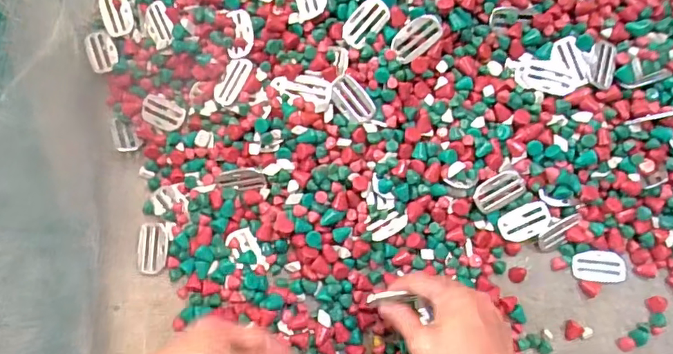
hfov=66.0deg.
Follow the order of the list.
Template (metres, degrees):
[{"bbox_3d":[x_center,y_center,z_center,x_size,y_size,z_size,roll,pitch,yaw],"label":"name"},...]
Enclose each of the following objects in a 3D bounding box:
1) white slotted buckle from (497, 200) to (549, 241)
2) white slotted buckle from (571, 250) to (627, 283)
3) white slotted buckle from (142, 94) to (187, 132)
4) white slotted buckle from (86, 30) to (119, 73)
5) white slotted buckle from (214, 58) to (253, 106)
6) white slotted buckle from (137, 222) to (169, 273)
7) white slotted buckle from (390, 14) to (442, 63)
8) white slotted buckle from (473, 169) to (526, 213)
[{"bbox_3d":[0.171,0.041,0.467,0.046,0.011,0.029,-20,77,-3],"label":"white slotted buckle"},{"bbox_3d":[0.238,0.081,0.470,0.047,0.006,0.028,-2,77,1],"label":"white slotted buckle"},{"bbox_3d":[-0.166,-0.062,0.498,0.047,0.011,0.028,25,79,7],"label":"white slotted buckle"},{"bbox_3d":[-0.230,-0.123,0.510,0.027,0.004,0.043,-11,76,-18],"label":"white slotted buckle"},{"bbox_3d":[-0.096,-0.088,0.478,0.022,0.004,0.046,30,92,8],"label":"white slotted buckle"},{"bbox_3d":[-0.168,0.064,0.474,0.029,0.008,0.045,1,77,2],"label":"white slotted buckle"},{"bbox_3d":[0.071,-0.124,0.460,0.048,0.004,0.026,-40,94,9],"label":"white slotted buckle"},{"bbox_3d":[0.145,0.012,0.463,0.045,0.011,0.028,-36,104,4],"label":"white slotted buckle"}]

